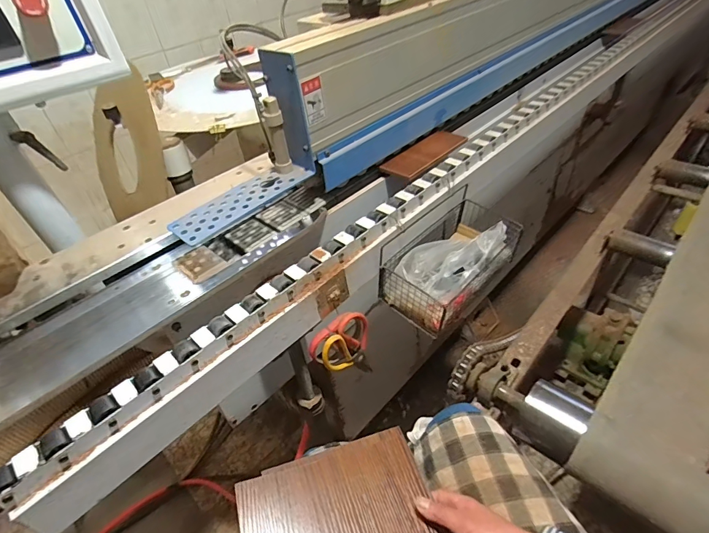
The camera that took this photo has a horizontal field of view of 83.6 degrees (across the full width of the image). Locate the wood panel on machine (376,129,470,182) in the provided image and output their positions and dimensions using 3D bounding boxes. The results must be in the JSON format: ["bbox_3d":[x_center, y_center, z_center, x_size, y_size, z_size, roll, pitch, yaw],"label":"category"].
[{"bbox_3d":[0.137,-0.222,0.780,0.078,0.013,0.216,30,53,34],"label":"wood panel on machine"}]

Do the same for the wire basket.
[{"bbox_3d":[0.179,-0.021,0.721,0.133,0.123,0.263,30,53,34],"label":"wire basket"}]

